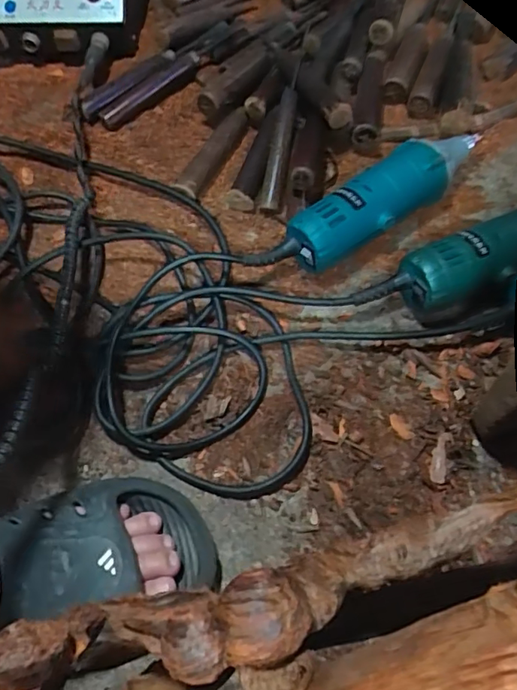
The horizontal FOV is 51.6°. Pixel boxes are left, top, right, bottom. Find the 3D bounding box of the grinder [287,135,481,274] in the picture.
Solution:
[{"bbox_3d":[0.113,-0.128,0.462,0.201,0.055,0.054,-36,68,-14],"label":"grinder"}]

